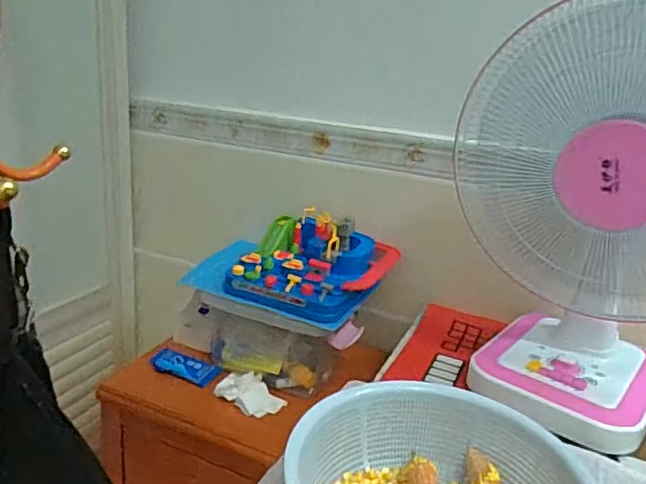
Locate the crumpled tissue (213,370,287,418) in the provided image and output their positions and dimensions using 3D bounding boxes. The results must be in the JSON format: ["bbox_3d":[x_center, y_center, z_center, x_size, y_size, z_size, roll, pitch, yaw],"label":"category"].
[{"bbox_3d":[-0.128,0.262,0.969,0.115,0.039,0.064,17,22,30],"label":"crumpled tissue"}]

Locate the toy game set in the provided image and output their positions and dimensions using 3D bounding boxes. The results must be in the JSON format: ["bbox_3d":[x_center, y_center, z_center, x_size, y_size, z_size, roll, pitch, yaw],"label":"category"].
[{"bbox_3d":[-0.012,0.031,1.032,0.238,0.117,0.241,15,21,25],"label":"toy game set"}]

